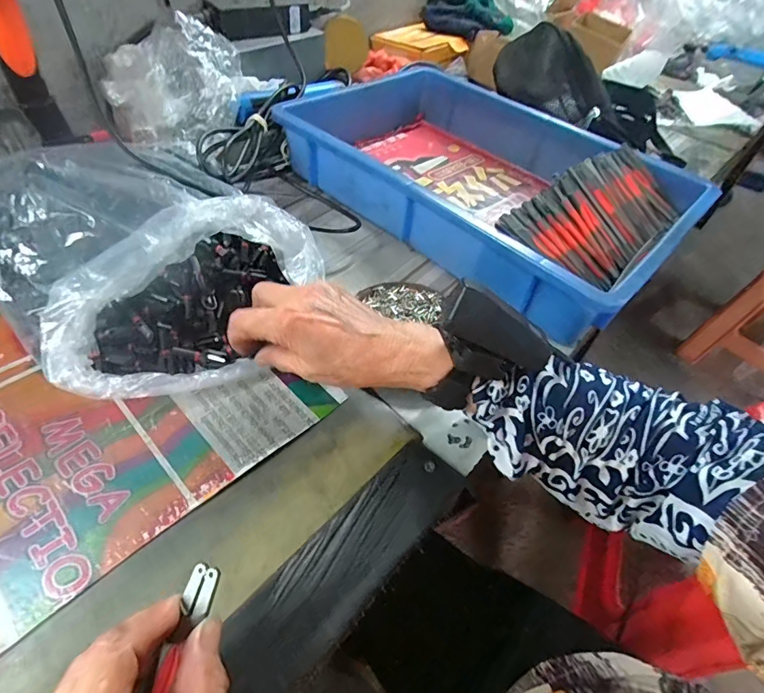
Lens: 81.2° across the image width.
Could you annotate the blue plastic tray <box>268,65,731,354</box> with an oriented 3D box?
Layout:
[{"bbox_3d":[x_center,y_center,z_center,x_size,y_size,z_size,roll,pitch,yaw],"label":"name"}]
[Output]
[{"bbox_3d":[0.118,-0.206,0.529,0.438,0.090,0.296,37,55,23],"label":"blue plastic tray"}]

